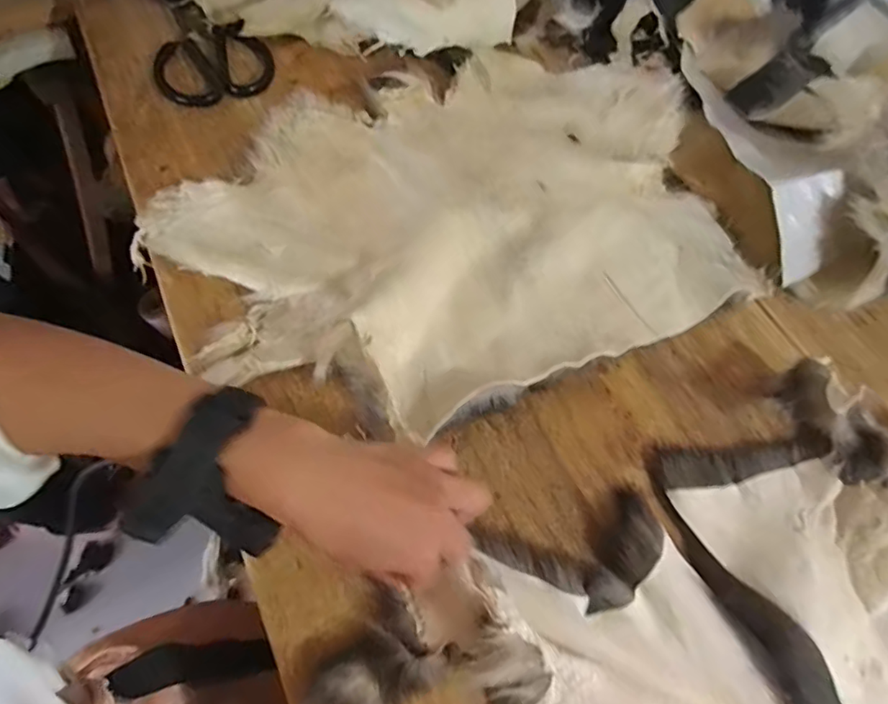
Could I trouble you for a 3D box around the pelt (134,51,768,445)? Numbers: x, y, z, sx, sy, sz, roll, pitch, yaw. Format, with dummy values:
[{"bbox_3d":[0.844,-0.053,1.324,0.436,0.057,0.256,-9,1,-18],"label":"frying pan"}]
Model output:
[{"bbox_3d":[0.015,-0.114,0.450,0.445,0.035,0.315,-23,67,-12],"label":"pelt"}]

